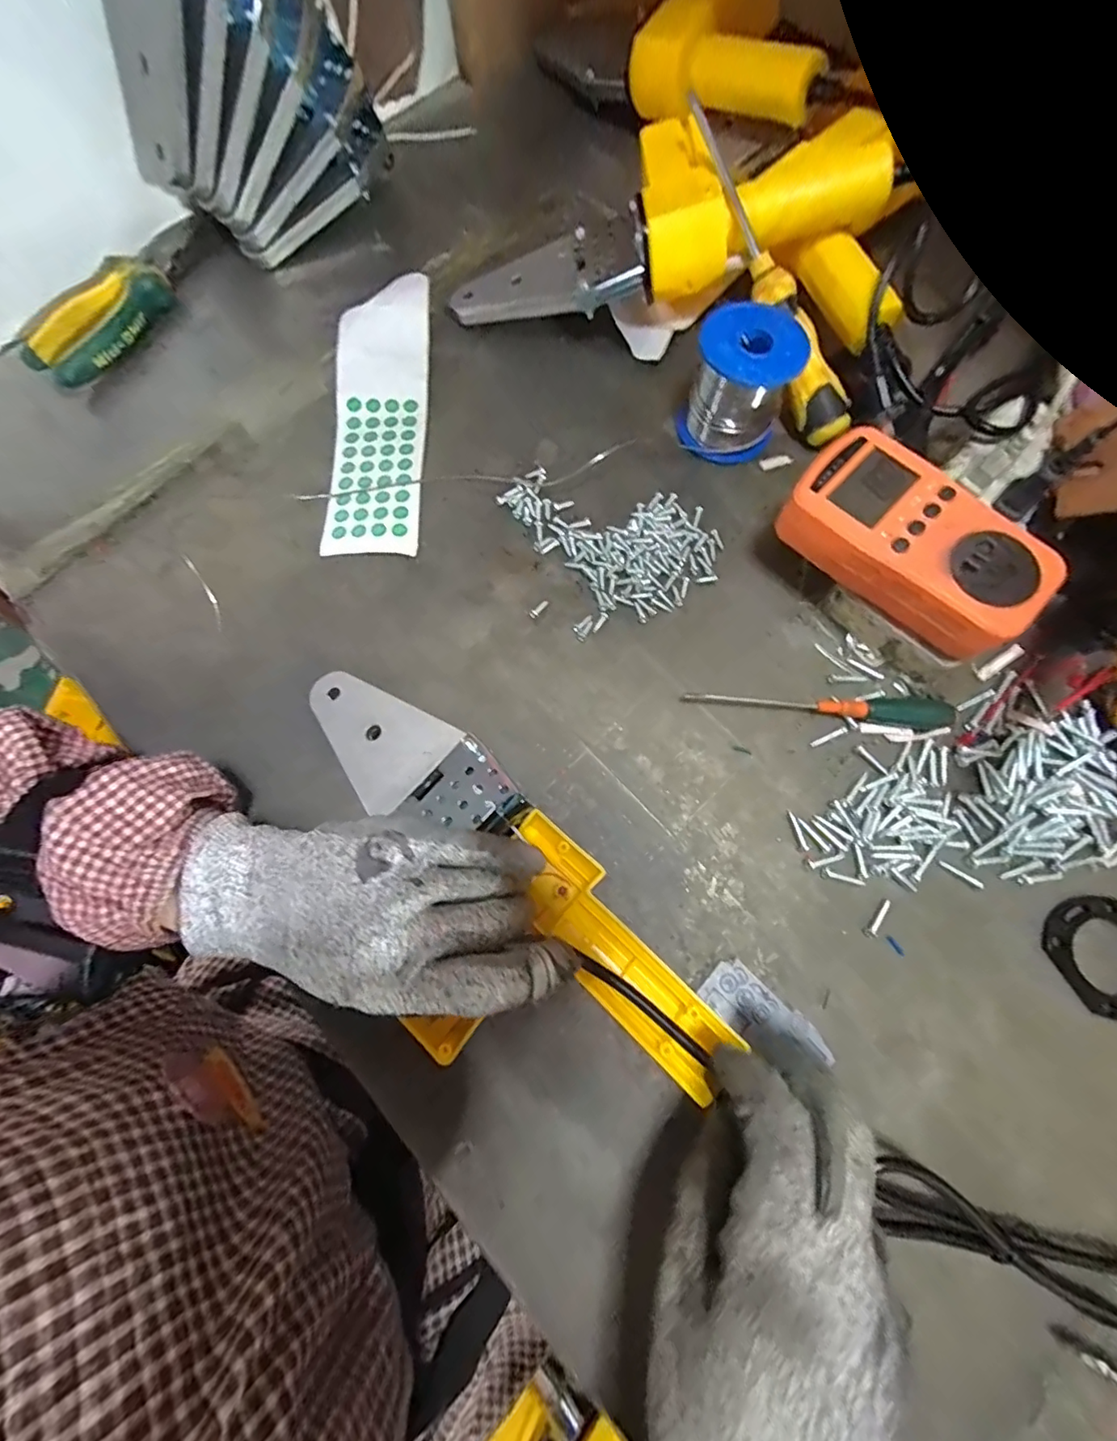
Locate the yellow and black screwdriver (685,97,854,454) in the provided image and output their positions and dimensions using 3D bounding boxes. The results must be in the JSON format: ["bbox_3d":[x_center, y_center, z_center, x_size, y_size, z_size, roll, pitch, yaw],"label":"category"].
[{"bbox_3d":[0.130,-0.276,0.328,0.031,0.027,0.208,-31,96,-7],"label":"yellow and black screwdriver"}]

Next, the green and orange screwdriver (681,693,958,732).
[{"bbox_3d":[0.148,-0.009,0.299,0.147,0.015,0.015,6,76,2],"label":"green and orange screwdriver"}]

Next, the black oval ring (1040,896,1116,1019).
[{"bbox_3d":[0.283,0.122,0.268,0.053,0.004,0.059,-35,78,-8],"label":"black oval ring"}]

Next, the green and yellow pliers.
[{"bbox_3d":[-0.319,-0.312,0.386,0.066,0.027,0.161,38,79,9],"label":"green and yellow pliers"}]

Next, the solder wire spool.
[{"bbox_3d":[0.116,-0.216,0.332,0.062,0.057,0.074,17,76,5],"label":"solder wire spool"}]

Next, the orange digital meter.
[{"bbox_3d":[0.186,-0.094,0.275,0.125,0.031,0.064,39,79,10],"label":"orange digital meter"}]

